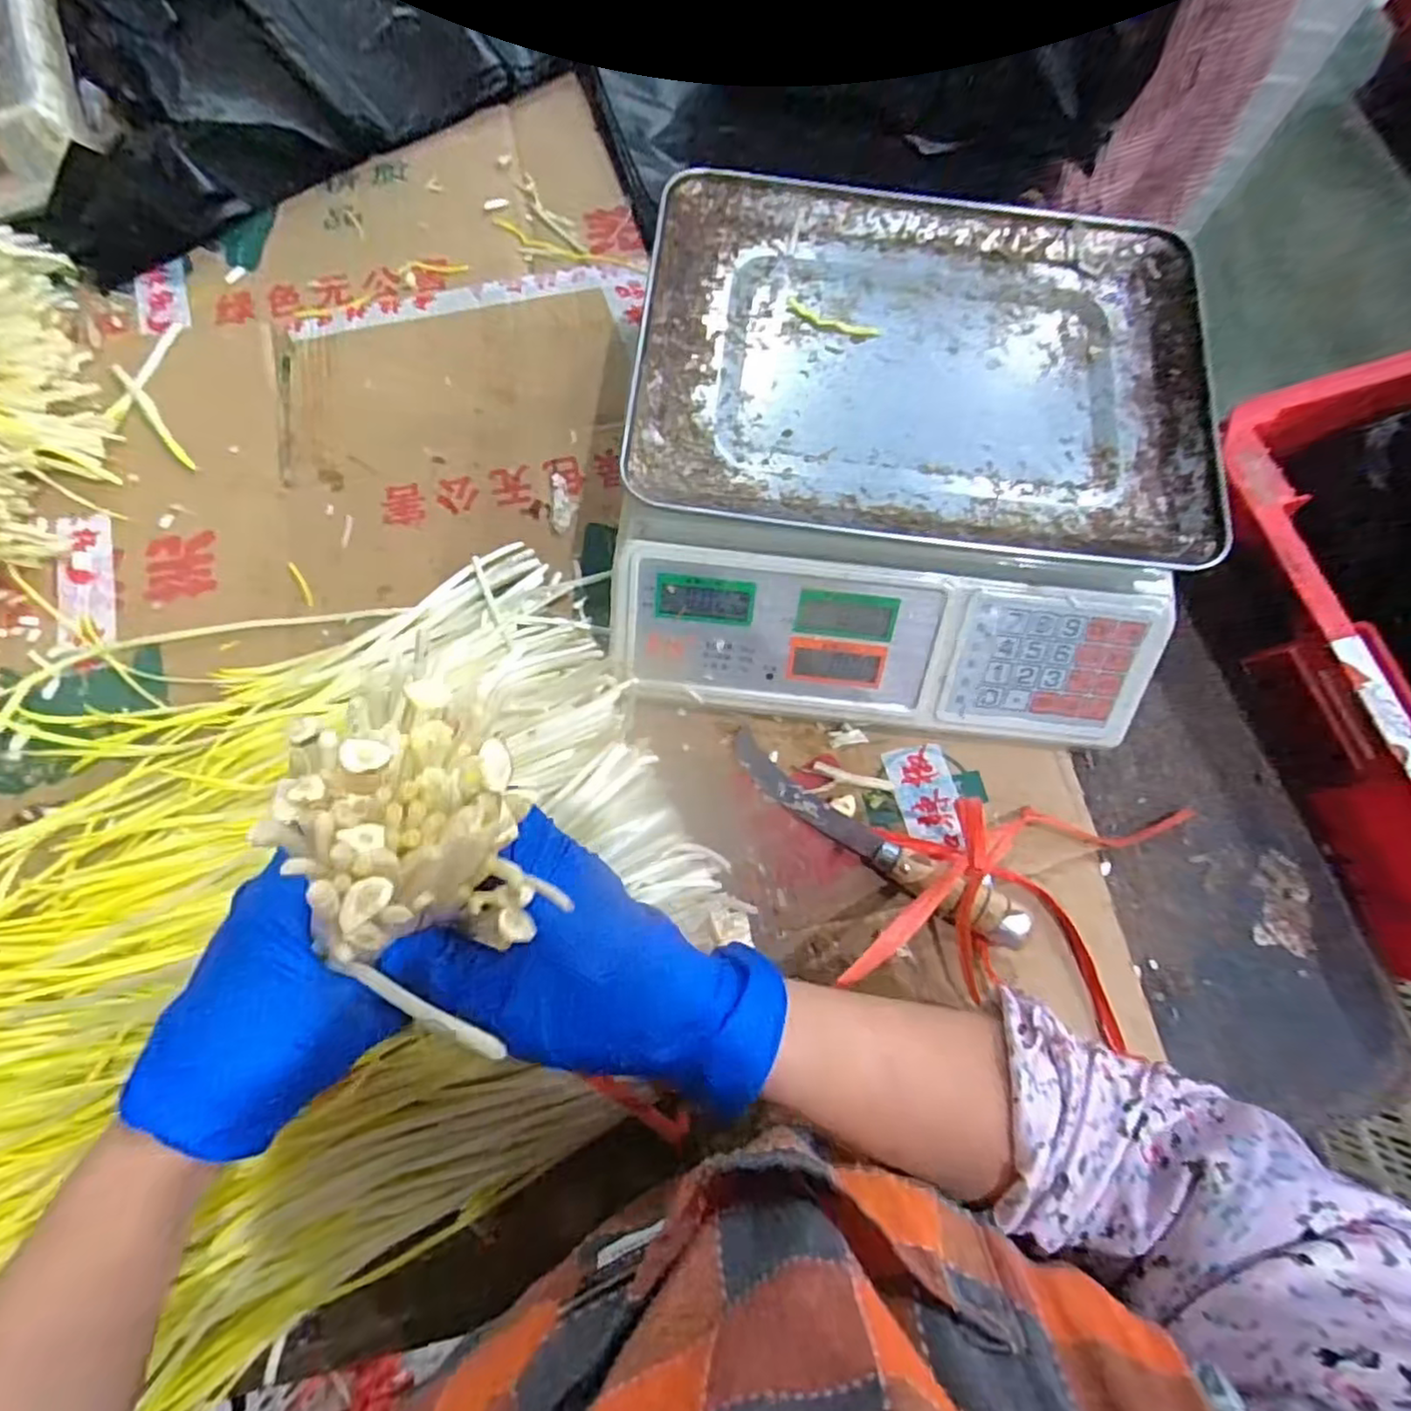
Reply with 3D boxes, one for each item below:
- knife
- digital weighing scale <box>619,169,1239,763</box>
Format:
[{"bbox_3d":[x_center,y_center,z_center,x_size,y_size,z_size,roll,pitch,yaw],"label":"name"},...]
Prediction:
[{"bbox_3d":[0.101,0.078,0.410,0.199,0.029,0.029,34,77,9],"label":"knife"},{"bbox_3d":[0.121,-0.149,0.429,0.318,0.120,0.298,7,74,2],"label":"digital weighing scale"}]

